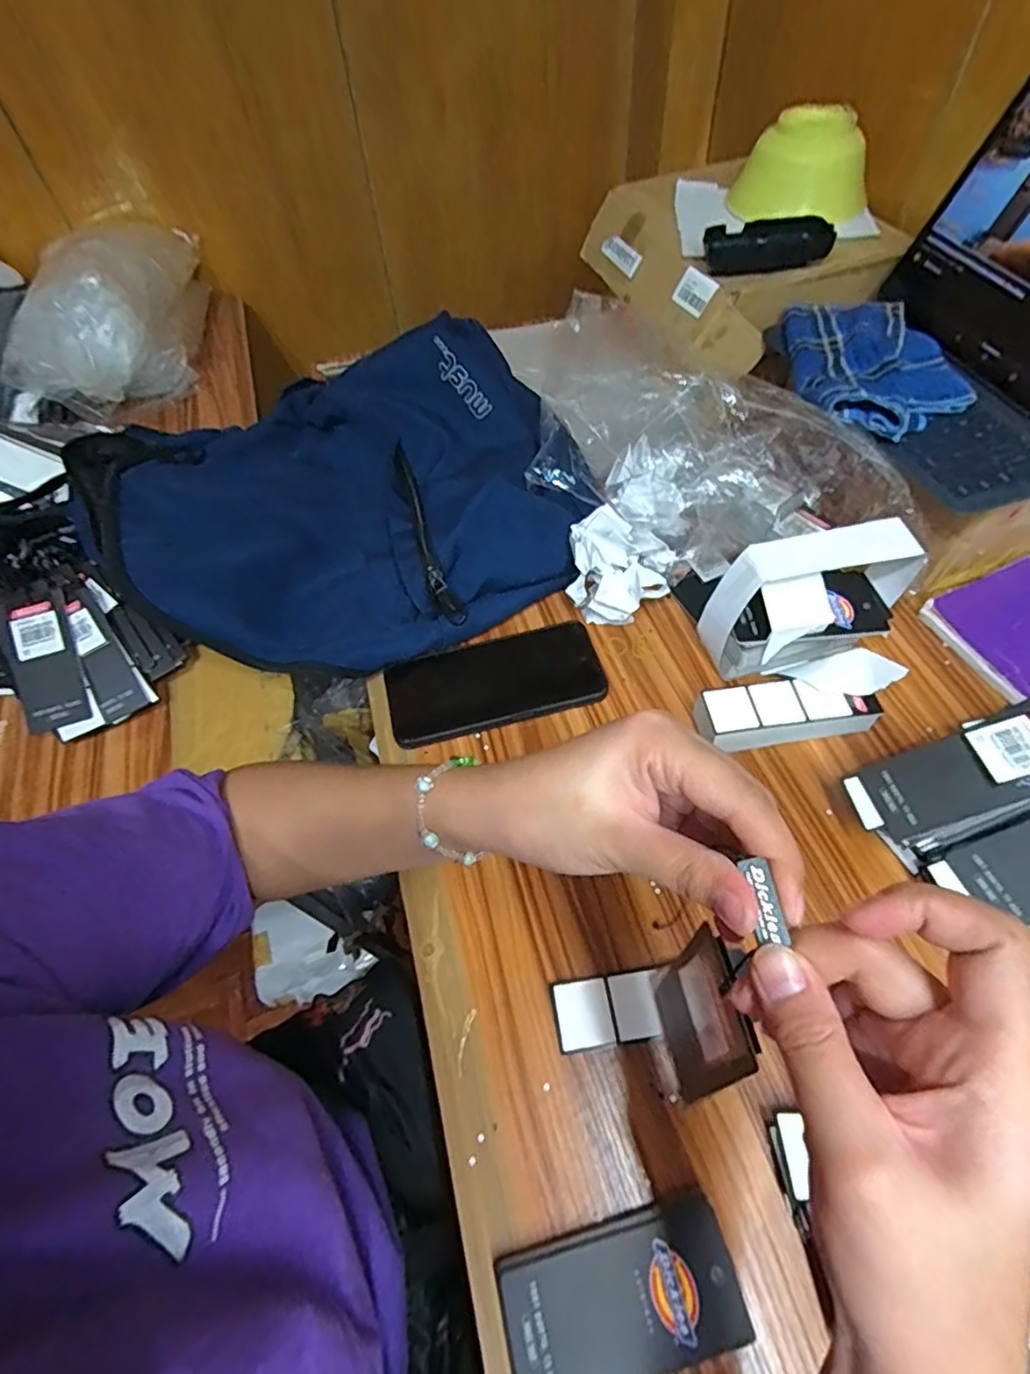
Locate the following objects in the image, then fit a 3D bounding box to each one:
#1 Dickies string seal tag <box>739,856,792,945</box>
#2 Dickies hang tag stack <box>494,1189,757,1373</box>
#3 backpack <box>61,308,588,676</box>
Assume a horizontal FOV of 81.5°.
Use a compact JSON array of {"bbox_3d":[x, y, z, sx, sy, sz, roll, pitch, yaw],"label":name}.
[{"bbox_3d":[0.076,0.065,0.183,0.009,0.004,0.025,-15,76,-6],"label":"Dickies string seal tag"},{"bbox_3d":[0.050,0.289,0.283,0.108,0.013,0.054,-15,57,-6],"label":"Dickies hang tag stack"},{"bbox_3d":[-0.159,-0.168,0.542,0.364,0.112,0.325,-20,57,-9],"label":"backpack"}]

